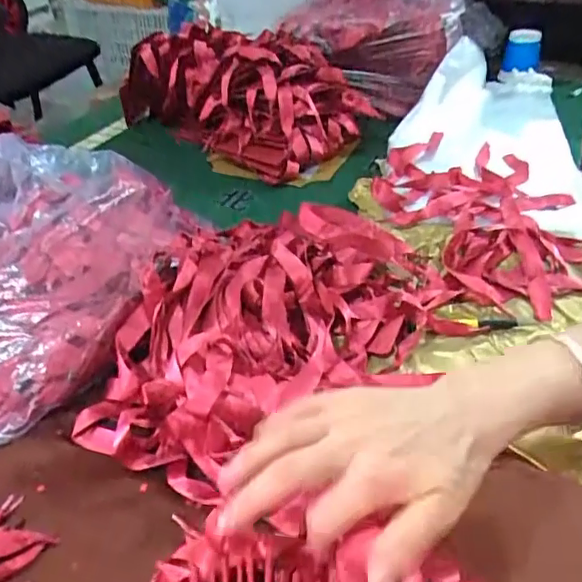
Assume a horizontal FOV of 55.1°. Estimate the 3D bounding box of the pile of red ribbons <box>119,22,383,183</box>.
[{"bbox_3d":[-0.079,-0.335,0.927,0.412,0.134,0.232,29,50,34],"label":"pile of red ribbons"}]

